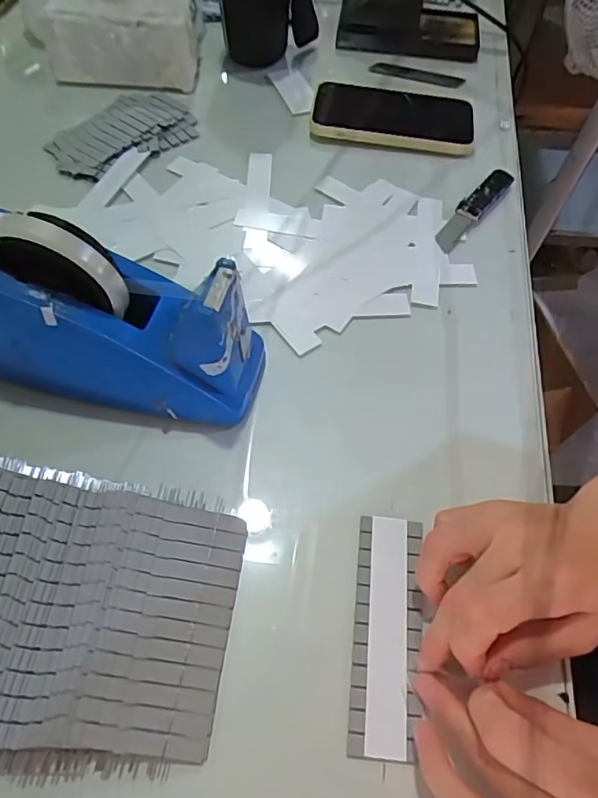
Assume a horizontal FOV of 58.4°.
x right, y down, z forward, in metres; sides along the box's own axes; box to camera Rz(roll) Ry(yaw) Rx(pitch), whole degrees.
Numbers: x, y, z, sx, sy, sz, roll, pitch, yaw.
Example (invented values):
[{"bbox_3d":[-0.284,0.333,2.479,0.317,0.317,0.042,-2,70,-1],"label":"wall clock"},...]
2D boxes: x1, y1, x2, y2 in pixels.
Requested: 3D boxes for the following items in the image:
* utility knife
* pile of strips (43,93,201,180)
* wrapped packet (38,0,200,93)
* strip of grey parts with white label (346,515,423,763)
[{"bbox_3d":[0.155,-0.170,0.475,0.025,0.010,0.115,35,63,17],"label":"utility knife"},{"bbox_3d":[-0.169,-0.253,0.511,0.136,0.010,0.086,-37,67,-22],"label":"pile of strips"},{"bbox_3d":[-0.178,-0.359,0.538,0.150,0.069,0.059,6,58,1],"label":"wrapped packet"},{"bbox_3d":[0.050,0.129,0.304,0.037,0.004,0.125,8,60,2],"label":"strip of grey parts with white label"}]

